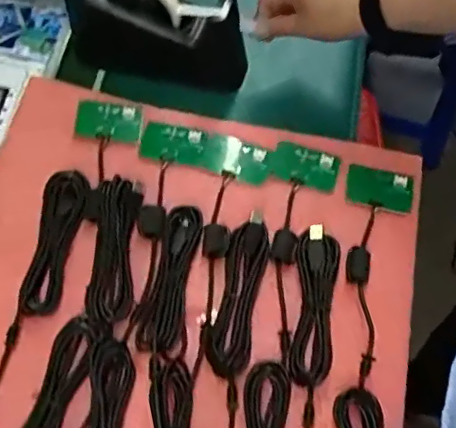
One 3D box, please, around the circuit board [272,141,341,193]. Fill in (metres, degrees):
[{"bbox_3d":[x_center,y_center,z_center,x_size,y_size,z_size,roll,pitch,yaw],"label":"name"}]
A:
[{"bbox_3d":[0.081,-0.051,0.592,0.069,0.008,0.046,16,67,6],"label":"circuit board"}]

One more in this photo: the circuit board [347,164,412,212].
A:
[{"bbox_3d":[0.158,-0.028,0.583,0.066,0.008,0.043,12,67,4],"label":"circuit board"}]

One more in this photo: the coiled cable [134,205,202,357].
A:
[{"bbox_3d":[-0.053,0.061,0.534,0.037,0.020,0.144,12,67,5],"label":"coiled cable"}]

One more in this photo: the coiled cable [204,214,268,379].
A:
[{"bbox_3d":[0.009,0.071,0.523,0.038,0.017,0.154,12,67,5],"label":"coiled cable"}]

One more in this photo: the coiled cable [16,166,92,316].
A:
[{"bbox_3d":[-0.168,0.025,0.541,0.036,0.022,0.146,9,67,3],"label":"coiled cable"}]

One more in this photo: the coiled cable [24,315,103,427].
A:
[{"bbox_3d":[-0.154,0.164,0.480,0.034,0.014,0.156,18,67,7],"label":"coiled cable"}]

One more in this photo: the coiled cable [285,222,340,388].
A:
[{"bbox_3d":[0.078,0.081,0.515,0.040,0.020,0.147,10,67,4],"label":"coiled cable"}]

